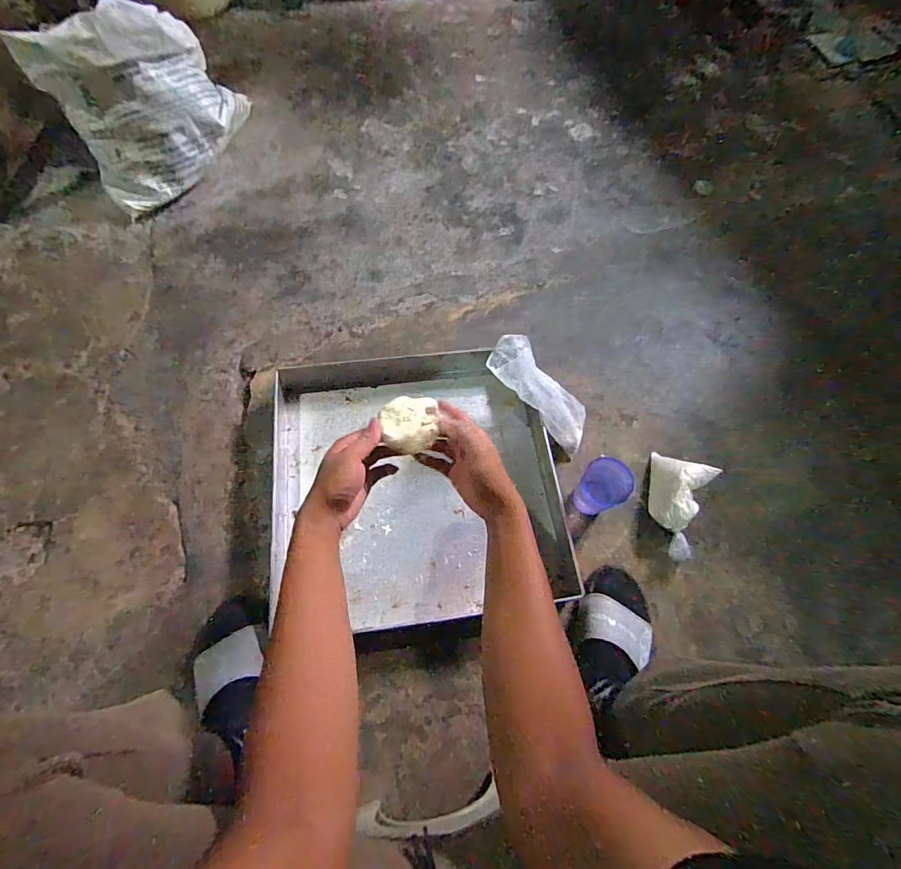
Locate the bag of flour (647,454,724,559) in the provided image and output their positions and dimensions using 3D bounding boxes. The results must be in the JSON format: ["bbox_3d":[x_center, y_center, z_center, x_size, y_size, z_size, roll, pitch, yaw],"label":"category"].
[{"bbox_3d":[0.373,0.115,0.766,0.092,0.073,0.169,24,68,8],"label":"bag of flour"}]

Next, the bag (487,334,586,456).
[{"bbox_3d":[0.163,-0.070,0.785,0.234,0.045,0.088,45,69,-18],"label":"bag"}]

